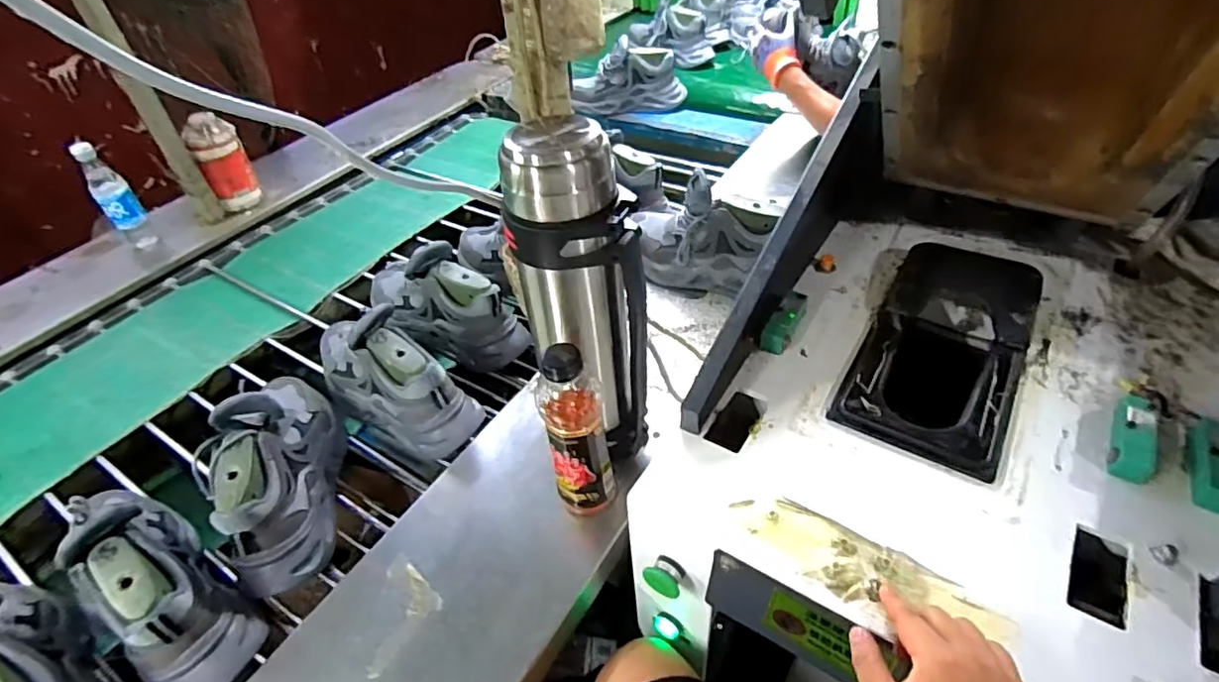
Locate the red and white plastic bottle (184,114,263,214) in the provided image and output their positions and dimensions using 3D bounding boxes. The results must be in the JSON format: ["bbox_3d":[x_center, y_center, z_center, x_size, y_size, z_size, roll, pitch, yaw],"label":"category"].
[{"bbox_3d":[-0.773,-0.356,1.199,0.086,0.175,0.079,-25,49,-18],"label":"red and white plastic bottle"}]

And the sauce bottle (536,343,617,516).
[{"bbox_3d":[-0.035,0.103,0.641,0.067,0.225,0.064,-17,47,-11],"label":"sauce bottle"}]

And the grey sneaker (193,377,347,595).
[{"bbox_3d":[-0.396,0.137,0.710,0.107,0.155,0.267,-21,47,-15],"label":"grey sneaker"}]

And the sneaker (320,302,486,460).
[{"bbox_3d":[-0.312,0.042,0.814,0.288,0.133,0.102,26,54,28],"label":"sneaker"}]

